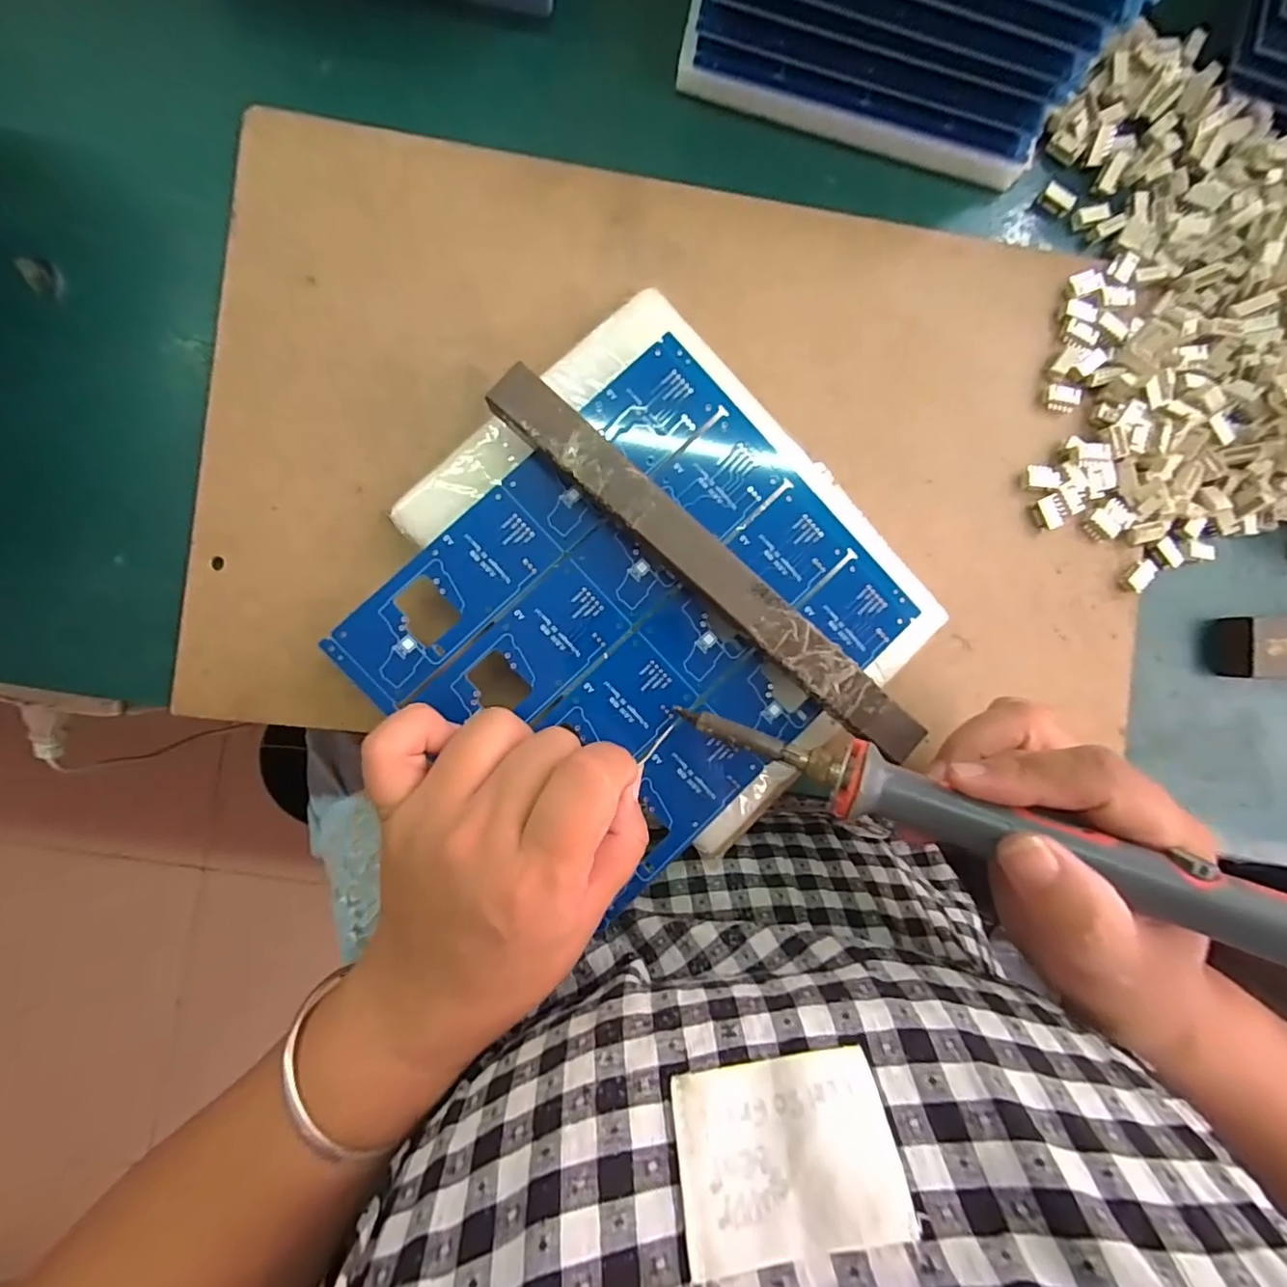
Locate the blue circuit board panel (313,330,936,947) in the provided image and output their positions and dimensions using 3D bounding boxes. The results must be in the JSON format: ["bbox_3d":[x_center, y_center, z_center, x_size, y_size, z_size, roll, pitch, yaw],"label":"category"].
[{"bbox_3d":[0.000,-0.007,0.236,0.186,0.008,0.161,-43,94,-3],"label":"blue circuit board panel"}]

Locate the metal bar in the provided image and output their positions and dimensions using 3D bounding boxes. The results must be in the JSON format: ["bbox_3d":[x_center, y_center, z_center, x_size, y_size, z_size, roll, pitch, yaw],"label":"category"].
[{"bbox_3d":[0.027,-0.029,0.230,0.214,0.018,0.022,42,88,-4],"label":"metal bar"}]

